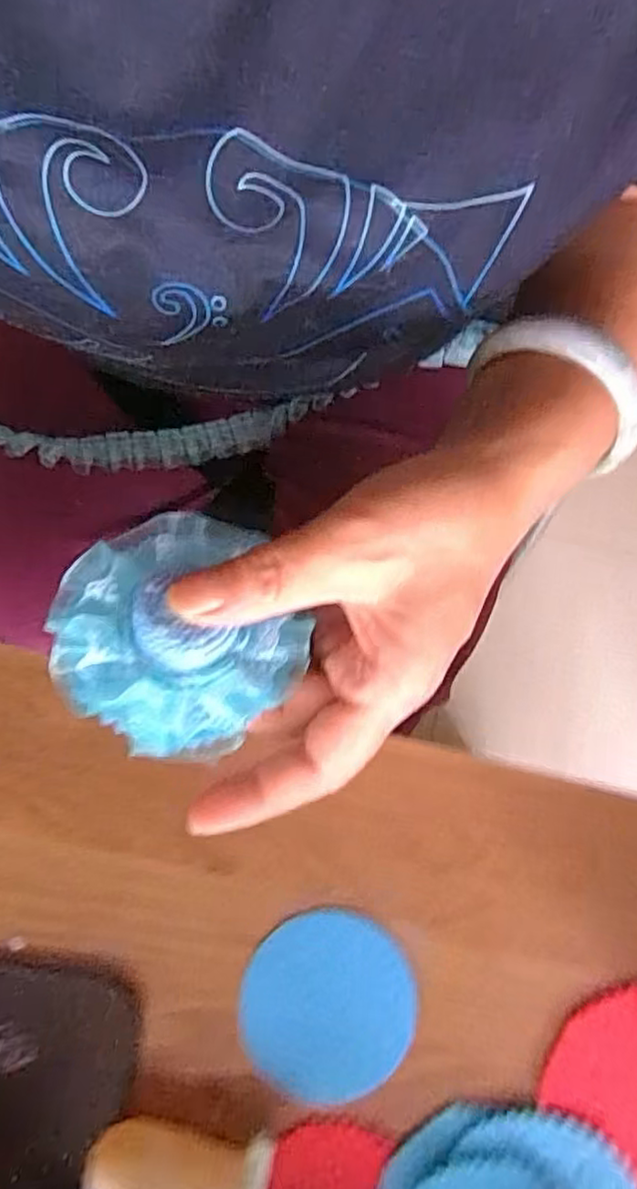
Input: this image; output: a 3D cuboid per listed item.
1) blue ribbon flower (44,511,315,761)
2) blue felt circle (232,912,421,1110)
[{"bbox_3d":[-0.044,0.010,0.206,0.074,0.025,0.073,0,77,-1],"label":"blue ribbon flower"},{"bbox_3d":[0.003,0.139,0.221,0.057,0.004,0.058,3,77,0],"label":"blue felt circle"}]

